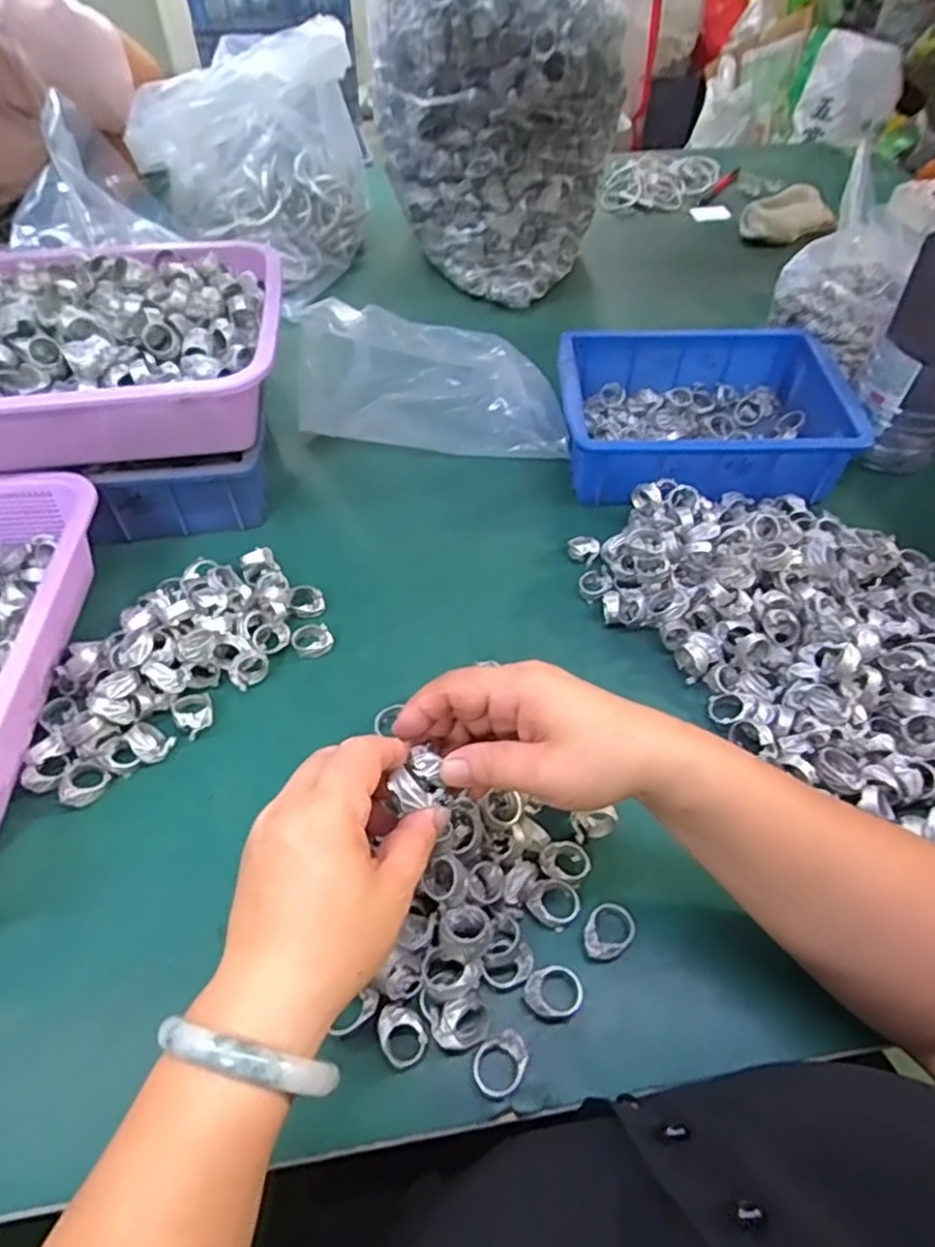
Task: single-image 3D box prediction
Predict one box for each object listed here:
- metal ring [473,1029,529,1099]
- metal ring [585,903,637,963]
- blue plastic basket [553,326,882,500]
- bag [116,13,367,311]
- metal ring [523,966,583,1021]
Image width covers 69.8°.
[{"bbox_3d":[0.018,0.223,0.338,0.029,0.014,0.024,-26,57,-20],"label":"metal ring"},{"bbox_3d":[0.080,0.174,0.377,0.025,0.015,0.033,35,59,23],"label":"metal ring"},{"bbox_3d":[0.211,-0.194,0.618,0.245,0.066,0.181,3,52,1],"label":"blue plastic basket"},{"bbox_3d":[-0.256,-0.563,0.805,0.223,0.217,0.181,19,54,13],"label":"bag"},{"bbox_3d":[0.046,0.197,0.357,0.030,0.013,0.024,10,53,7],"label":"metal ring"}]

